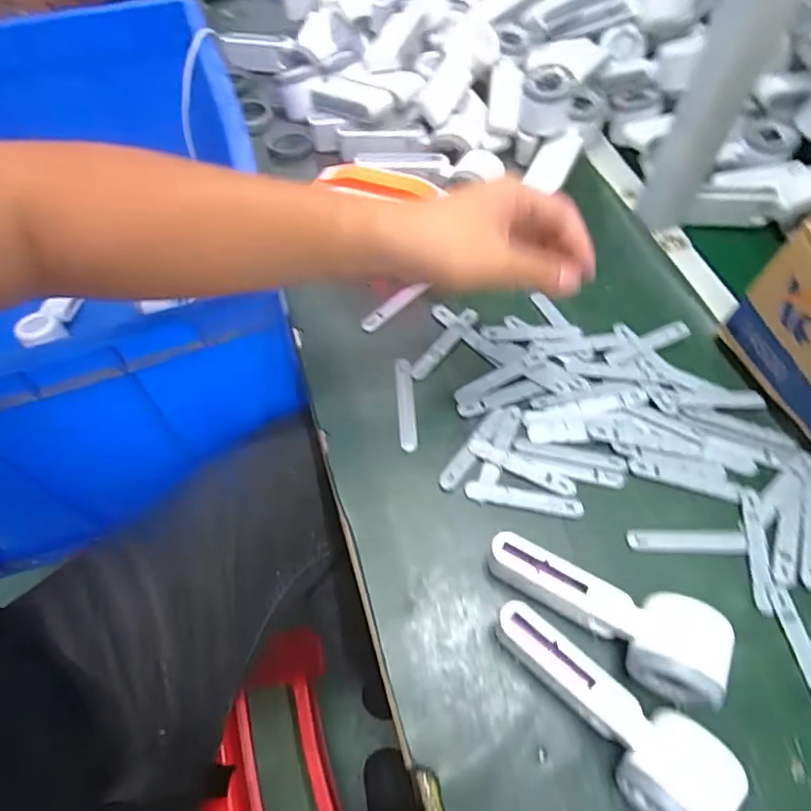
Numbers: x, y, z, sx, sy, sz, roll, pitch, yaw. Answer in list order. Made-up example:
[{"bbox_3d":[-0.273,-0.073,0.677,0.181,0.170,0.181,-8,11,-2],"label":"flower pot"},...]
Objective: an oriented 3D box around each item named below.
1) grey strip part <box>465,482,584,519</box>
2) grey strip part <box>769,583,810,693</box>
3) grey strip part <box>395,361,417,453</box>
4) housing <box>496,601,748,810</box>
[{"bbox_3d":[0.098,0.077,0.457,0.094,0.004,0.016,9,61,7],"label":"grey strip part"},{"bbox_3d":[0.290,0.181,0.399,0.016,0.006,0.096,-8,61,-3],"label":"grey strip part"},{"bbox_3d":[0.000,-0.001,0.508,0.016,0.006,0.093,-4,60,0],"label":"grey strip part"},{"bbox_3d":[0.126,0.203,0.363,0.162,0.047,0.060,33,66,19],"label":"housing"}]

